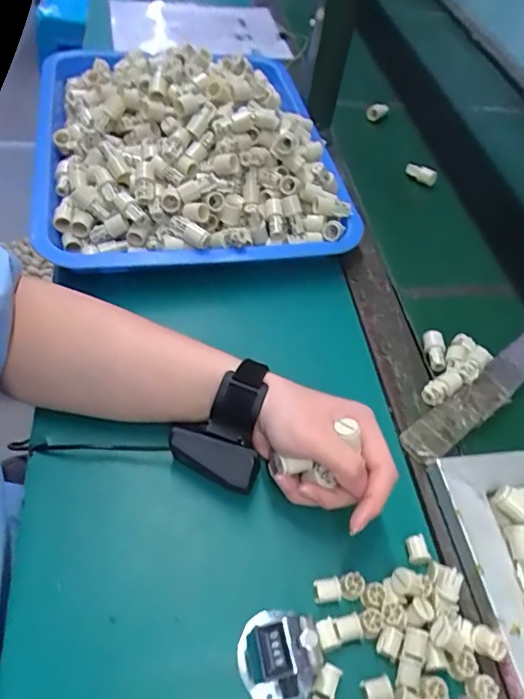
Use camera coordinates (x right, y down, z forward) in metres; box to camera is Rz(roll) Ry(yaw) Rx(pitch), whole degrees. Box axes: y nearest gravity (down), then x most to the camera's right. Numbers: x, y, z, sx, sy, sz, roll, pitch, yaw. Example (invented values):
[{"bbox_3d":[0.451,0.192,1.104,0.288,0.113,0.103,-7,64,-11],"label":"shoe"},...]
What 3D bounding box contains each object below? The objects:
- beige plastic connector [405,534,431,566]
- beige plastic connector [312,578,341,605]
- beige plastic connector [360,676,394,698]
[{"bbox_3d":[0.116,0.149,0.367,0.016,0.008,0.019,0,53,-9],"label":"beige plastic connector"},{"bbox_3d":[0.046,0.168,0.344,0.018,0.009,0.014,-1,54,-10],"label":"beige plastic connector"},{"bbox_3d":[0.073,0.216,0.310,0.018,0.009,0.016,-6,55,-13],"label":"beige plastic connector"}]

